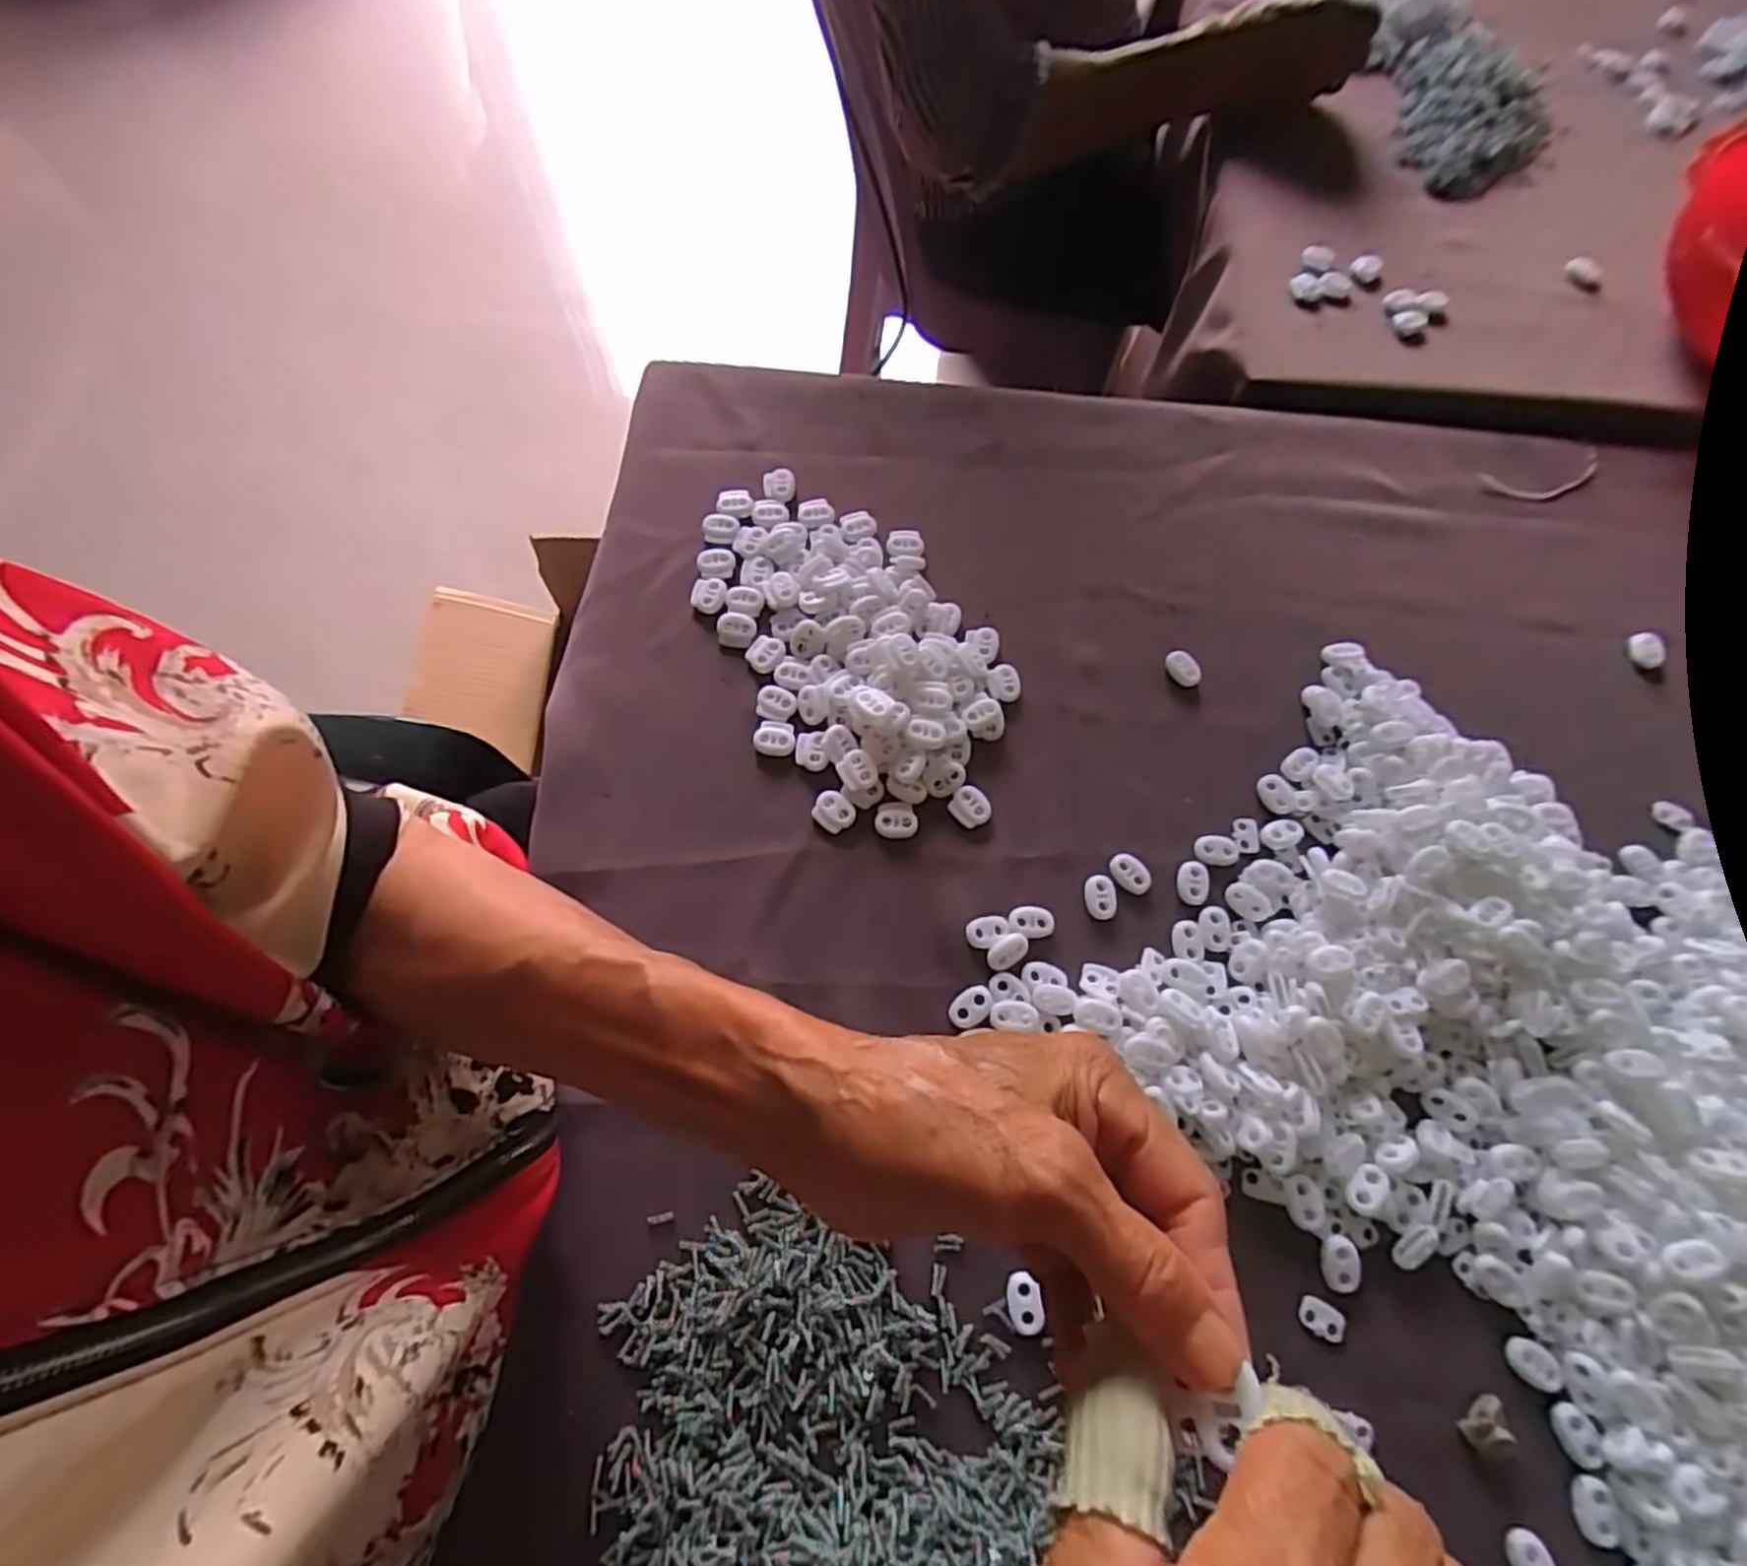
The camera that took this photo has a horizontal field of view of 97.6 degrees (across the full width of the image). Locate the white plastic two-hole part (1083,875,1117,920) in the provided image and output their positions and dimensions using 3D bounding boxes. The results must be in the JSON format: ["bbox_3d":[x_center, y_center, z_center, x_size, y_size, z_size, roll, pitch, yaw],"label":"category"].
[{"bbox_3d":[0.117,0.058,0.394,0.016,0.004,0.023,0,70,-2],"label":"white plastic two-hole part"}]

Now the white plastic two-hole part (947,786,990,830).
[{"bbox_3d":[0.052,0.013,0.409,0.018,0.006,0.021,-43,77,-15],"label":"white plastic two-hole part"}]

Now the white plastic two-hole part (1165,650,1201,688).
[{"bbox_3d":[0.179,-0.066,0.443,0.013,0.011,0.023,-40,76,-14],"label":"white plastic two-hole part"}]

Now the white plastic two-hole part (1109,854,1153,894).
[{"bbox_3d":[0.135,0.048,0.400,0.023,0.004,0.015,40,74,12],"label":"white plastic two-hole part"}]

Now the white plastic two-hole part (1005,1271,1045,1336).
[{"bbox_3d":[0.066,0.226,0.332,0.014,0.006,0.023,-7,71,-4],"label":"white plastic two-hole part"}]

